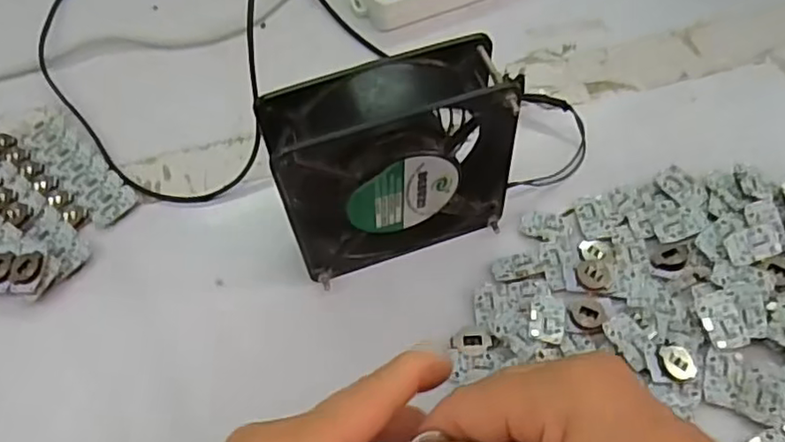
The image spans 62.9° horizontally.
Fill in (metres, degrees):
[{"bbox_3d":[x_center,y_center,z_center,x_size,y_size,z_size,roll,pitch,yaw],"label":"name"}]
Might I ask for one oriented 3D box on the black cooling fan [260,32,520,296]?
[{"bbox_3d":[0.002,-0.026,0.339,0.119,0.117,0.045,-16,58,-6],"label":"black cooling fan"}]

